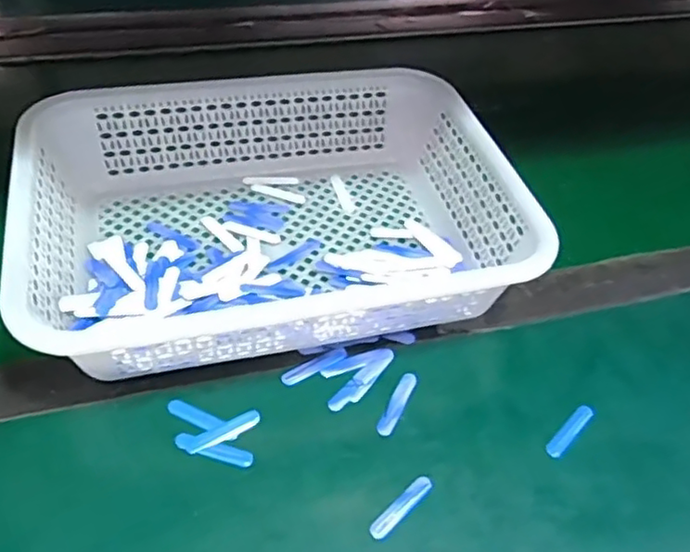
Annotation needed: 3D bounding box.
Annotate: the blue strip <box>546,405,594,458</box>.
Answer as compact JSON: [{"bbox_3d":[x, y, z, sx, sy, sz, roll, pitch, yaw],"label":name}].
[{"bbox_3d":[0.156,0.106,0.445,0.011,0.006,0.052,38,55,24],"label":"blue strip"}]

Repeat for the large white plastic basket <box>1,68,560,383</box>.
[{"bbox_3d":[-0.056,-0.055,0.506,0.349,0.081,0.241,-8,51,-14],"label":"large white plastic basket"}]

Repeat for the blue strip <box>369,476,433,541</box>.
[{"bbox_3d":[0.035,0.143,0.400,0.012,0.005,0.050,39,56,25],"label":"blue strip"}]

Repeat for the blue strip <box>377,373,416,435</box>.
[{"bbox_3d":[0.037,0.088,0.448,0.011,0.004,0.052,23,50,13],"label":"blue strip"}]

